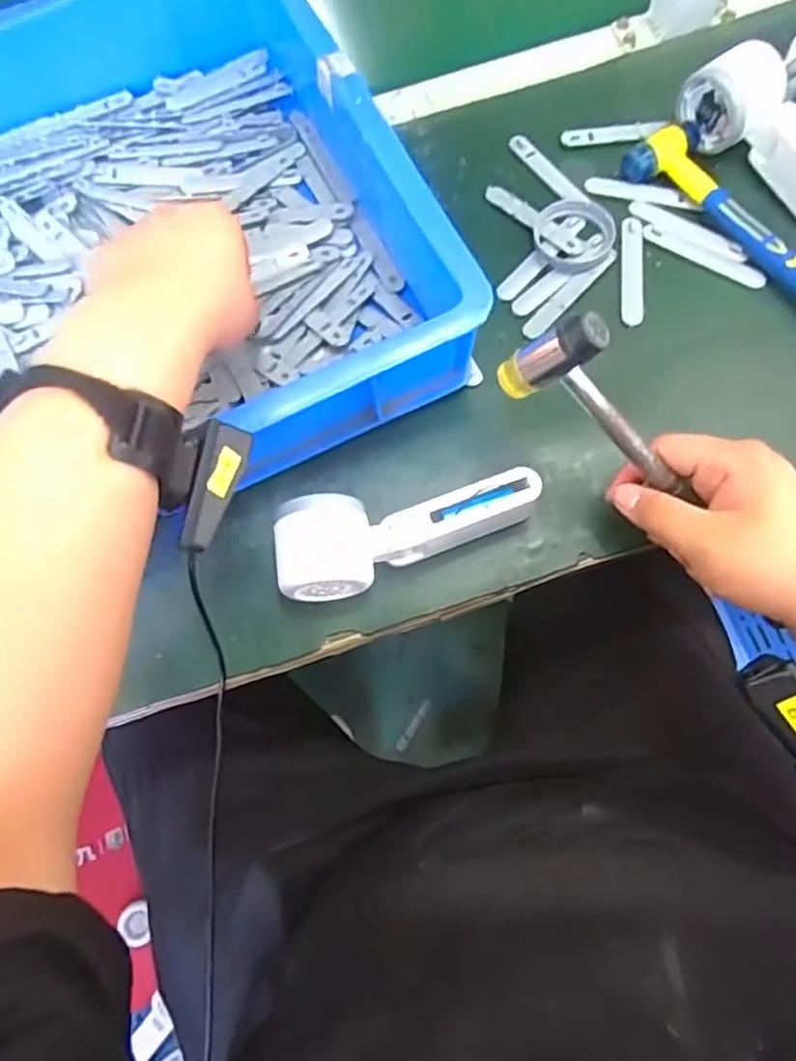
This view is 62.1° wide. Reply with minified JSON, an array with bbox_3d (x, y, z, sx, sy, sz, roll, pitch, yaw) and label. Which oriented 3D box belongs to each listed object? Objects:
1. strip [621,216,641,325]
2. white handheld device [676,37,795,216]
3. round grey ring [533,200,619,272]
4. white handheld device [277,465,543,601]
[{"bbox_3d":[0.171,-0.192,0.484,0.013,0.005,0.092,5,71,6],"label":"strip"},{"bbox_3d":[0.284,-0.285,0.482,0.052,0.054,0.166,-36,72,-8],"label":"white handheld device"},{"bbox_3d":[0.131,-0.221,0.494,0.061,0.012,0.057,-2,70,4],"label":"round grey ring"},{"bbox_3d":[0.007,0.007,0.420,0.162,0.053,0.056,-9,70,2],"label":"white handheld device"}]

